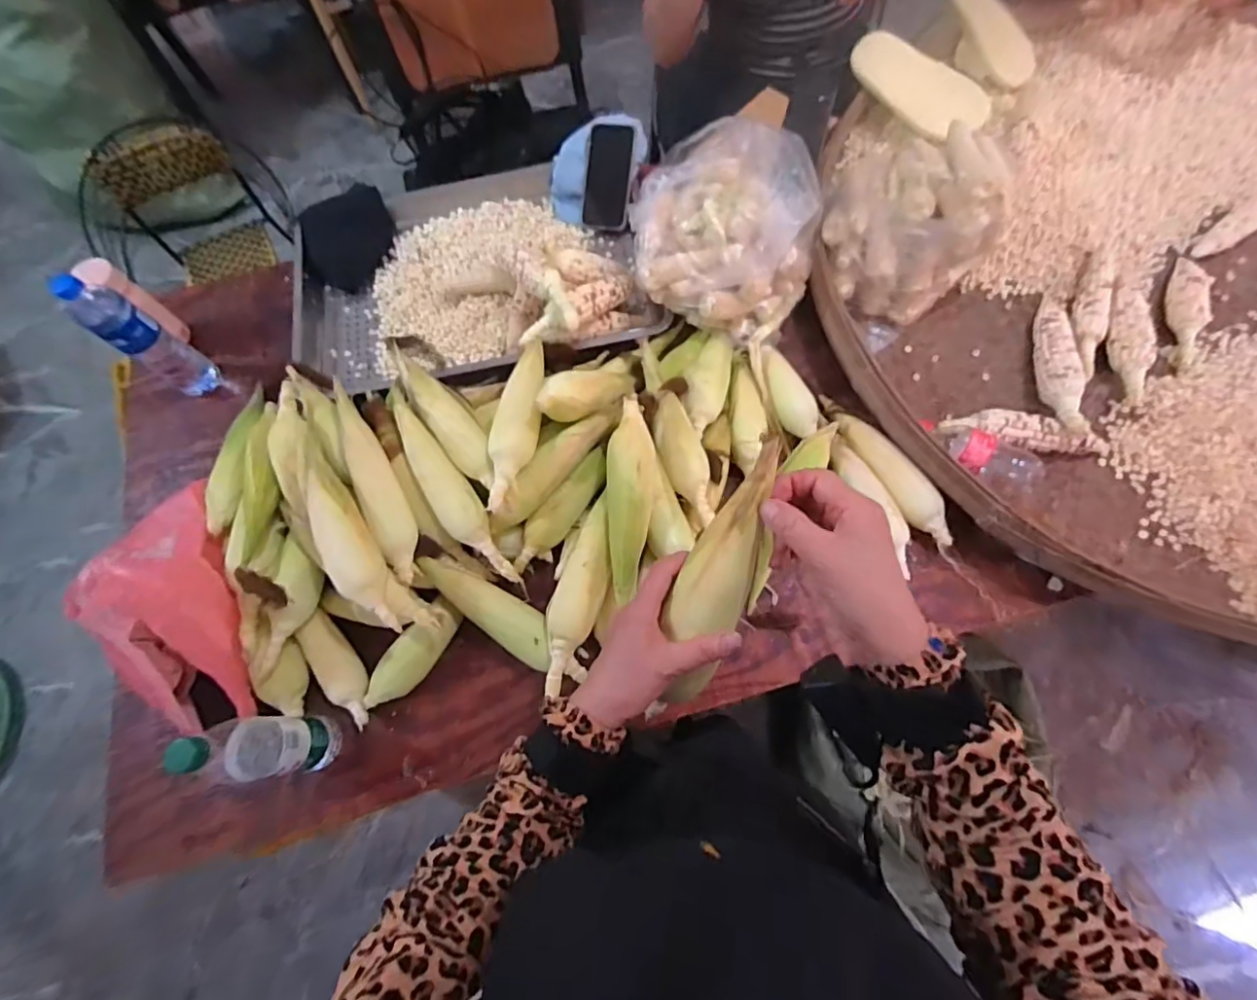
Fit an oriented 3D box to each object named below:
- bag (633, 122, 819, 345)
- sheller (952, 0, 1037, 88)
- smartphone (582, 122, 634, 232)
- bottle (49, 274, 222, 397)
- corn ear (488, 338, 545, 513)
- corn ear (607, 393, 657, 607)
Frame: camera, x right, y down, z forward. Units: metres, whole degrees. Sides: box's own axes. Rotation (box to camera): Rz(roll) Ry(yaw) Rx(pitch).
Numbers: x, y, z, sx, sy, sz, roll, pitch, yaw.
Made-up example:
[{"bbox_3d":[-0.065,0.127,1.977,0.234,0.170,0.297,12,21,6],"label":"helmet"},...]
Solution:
[{"bbox_3d":[0.140,-0.385,0.805,0.258,0.164,0.242,25,74,12],"label":"bag"},{"bbox_3d":[0.634,-0.825,1.014,0.062,0.076,0.218,-31,88,-9],"label":"sheller"},{"bbox_3d":[-0.034,-0.547,0.961,0.077,0.015,0.159,8,108,4],"label":"smartphone"},{"bbox_3d":[-0.696,-0.228,0.818,0.063,0.233,0.060,31,75,13],"label":"bottle"},{"bbox_3d":[-0.133,-0.111,0.716,0.062,0.067,0.258,2,71,4],"label":"corn ear"},{"bbox_3d":[0.003,-0.012,0.687,0.058,0.054,0.226,0,70,3],"label":"corn ear"}]

